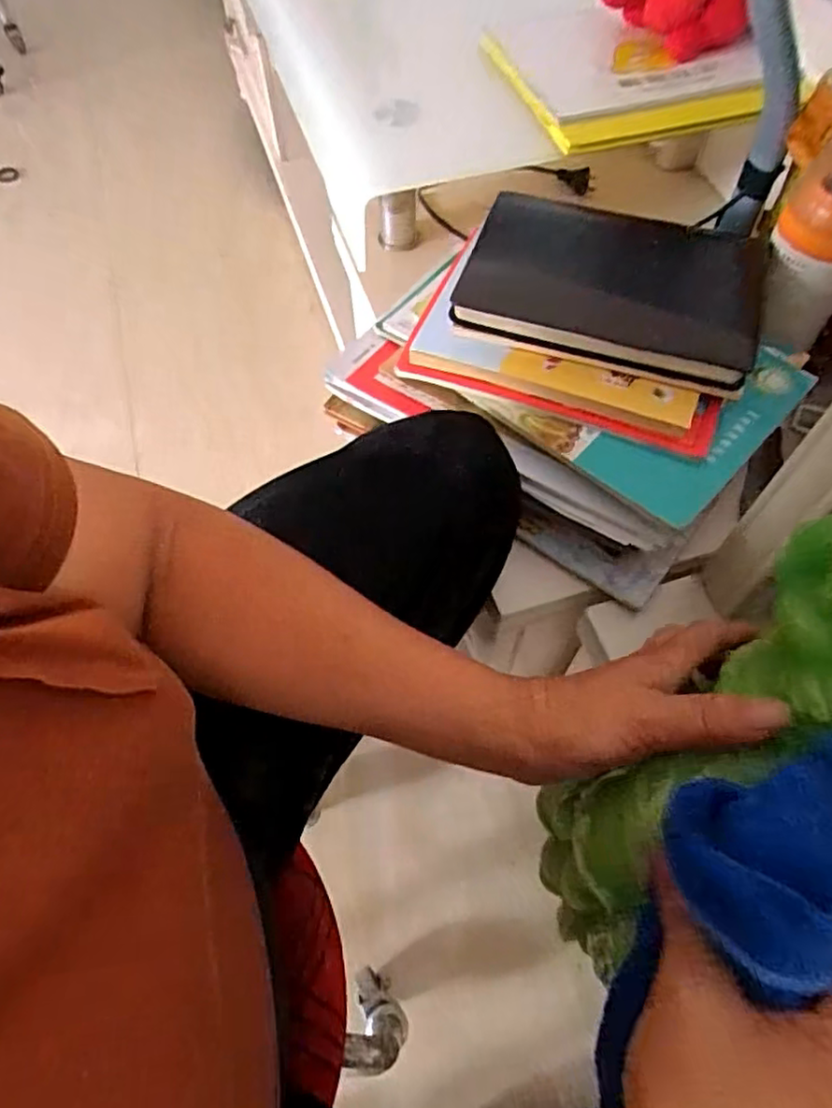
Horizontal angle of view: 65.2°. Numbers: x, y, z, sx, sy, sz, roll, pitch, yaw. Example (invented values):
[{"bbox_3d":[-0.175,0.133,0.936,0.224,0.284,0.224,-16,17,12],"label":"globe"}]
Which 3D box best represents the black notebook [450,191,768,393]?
[{"bbox_3d":[0.146,-0.203,0.483,0.206,0.023,0.144,17,63,10],"label":"black notebook"}]

